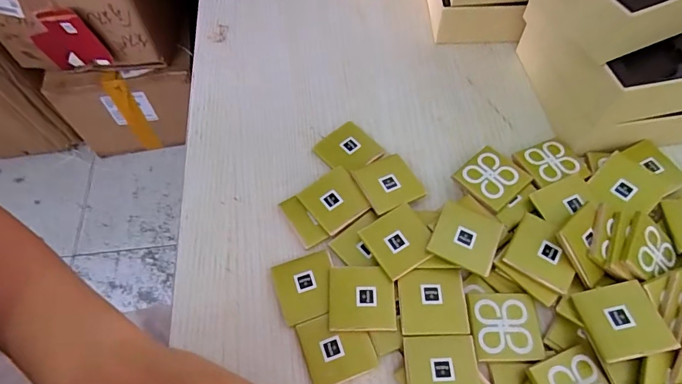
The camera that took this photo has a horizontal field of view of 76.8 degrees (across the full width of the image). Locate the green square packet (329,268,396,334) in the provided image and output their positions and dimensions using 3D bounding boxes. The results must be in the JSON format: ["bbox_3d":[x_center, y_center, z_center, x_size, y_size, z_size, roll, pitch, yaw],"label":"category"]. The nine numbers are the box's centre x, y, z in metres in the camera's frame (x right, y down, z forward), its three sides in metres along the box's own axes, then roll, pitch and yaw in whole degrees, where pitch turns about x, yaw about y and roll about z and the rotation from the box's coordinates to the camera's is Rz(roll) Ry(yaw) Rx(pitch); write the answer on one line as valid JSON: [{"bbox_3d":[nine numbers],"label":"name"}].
[{"bbox_3d":[0.011,0.059,0.239,0.036,0.005,0.035,-2,60,0],"label":"green square packet"}]

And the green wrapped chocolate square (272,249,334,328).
[{"bbox_3d":[-0.019,0.054,0.246,0.034,0.004,0.036,-18,61,-6],"label":"green wrapped chocolate square"}]

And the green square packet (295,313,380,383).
[{"bbox_3d":[-0.002,0.083,0.230,0.036,0.004,0.035,-18,61,-8],"label":"green square packet"}]

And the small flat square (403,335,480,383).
[{"bbox_3d":[0.052,0.092,0.218,0.036,0.004,0.036,-3,60,0],"label":"small flat square"}]

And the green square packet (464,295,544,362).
[{"bbox_3d":[0.088,0.072,0.230,0.037,0.006,0.034,-1,60,1],"label":"green square packet"}]

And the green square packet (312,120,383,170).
[{"bbox_3d":[0.005,-0.028,0.294,0.033,0.008,0.035,-38,66,-18],"label":"green square packet"}]

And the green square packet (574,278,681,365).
[{"bbox_3d":[0.144,0.065,0.218,0.038,0.005,0.036,-13,54,0],"label":"green square packet"}]

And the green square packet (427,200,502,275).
[{"bbox_3d":[0.072,0.025,0.248,0.035,0.005,0.037,23,59,14],"label":"green square packet"}]

